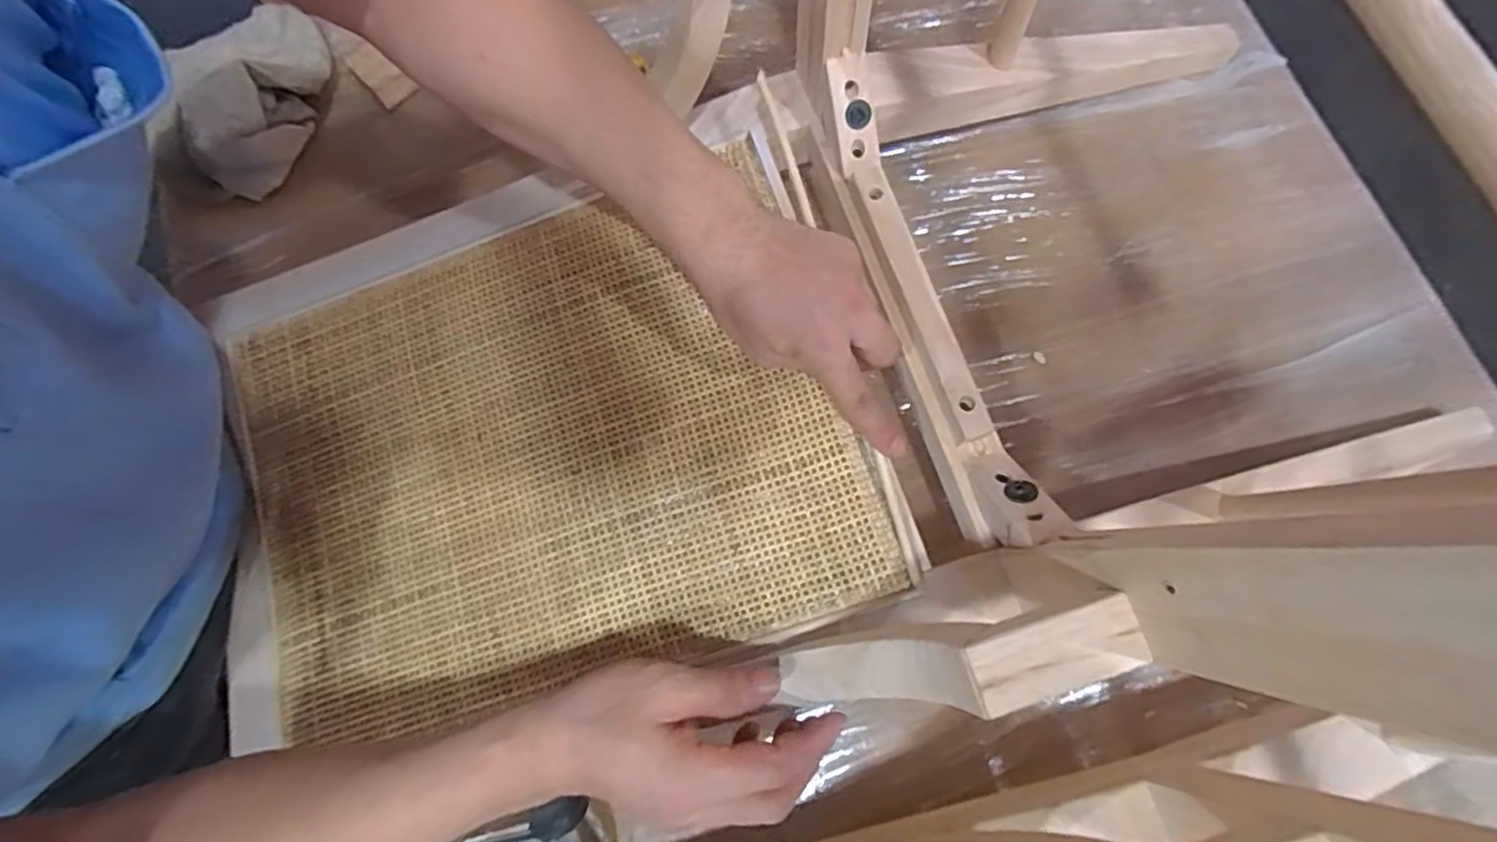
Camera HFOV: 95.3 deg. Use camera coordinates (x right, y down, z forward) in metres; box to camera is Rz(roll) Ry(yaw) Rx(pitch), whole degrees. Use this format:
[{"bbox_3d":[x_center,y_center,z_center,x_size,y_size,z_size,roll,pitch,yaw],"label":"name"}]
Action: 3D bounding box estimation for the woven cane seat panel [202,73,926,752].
[{"bbox_3d":[-0.162,0.002,0.490,0.469,0.009,0.367,-16,76,7],"label":"woven cane seat panel"}]

